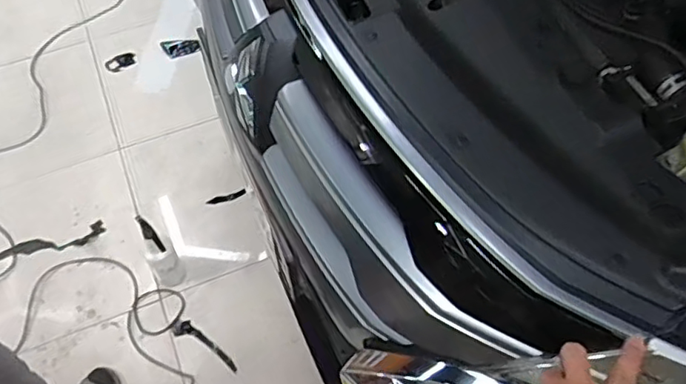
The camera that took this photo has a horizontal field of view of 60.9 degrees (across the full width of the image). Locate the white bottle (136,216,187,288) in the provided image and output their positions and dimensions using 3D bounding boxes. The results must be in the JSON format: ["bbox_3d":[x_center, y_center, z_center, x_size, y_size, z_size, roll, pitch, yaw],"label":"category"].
[{"bbox_3d":[-0.511,0.161,1.616,0.081,0.277,0.113,-30,61,-19],"label":"white bottle"}]

